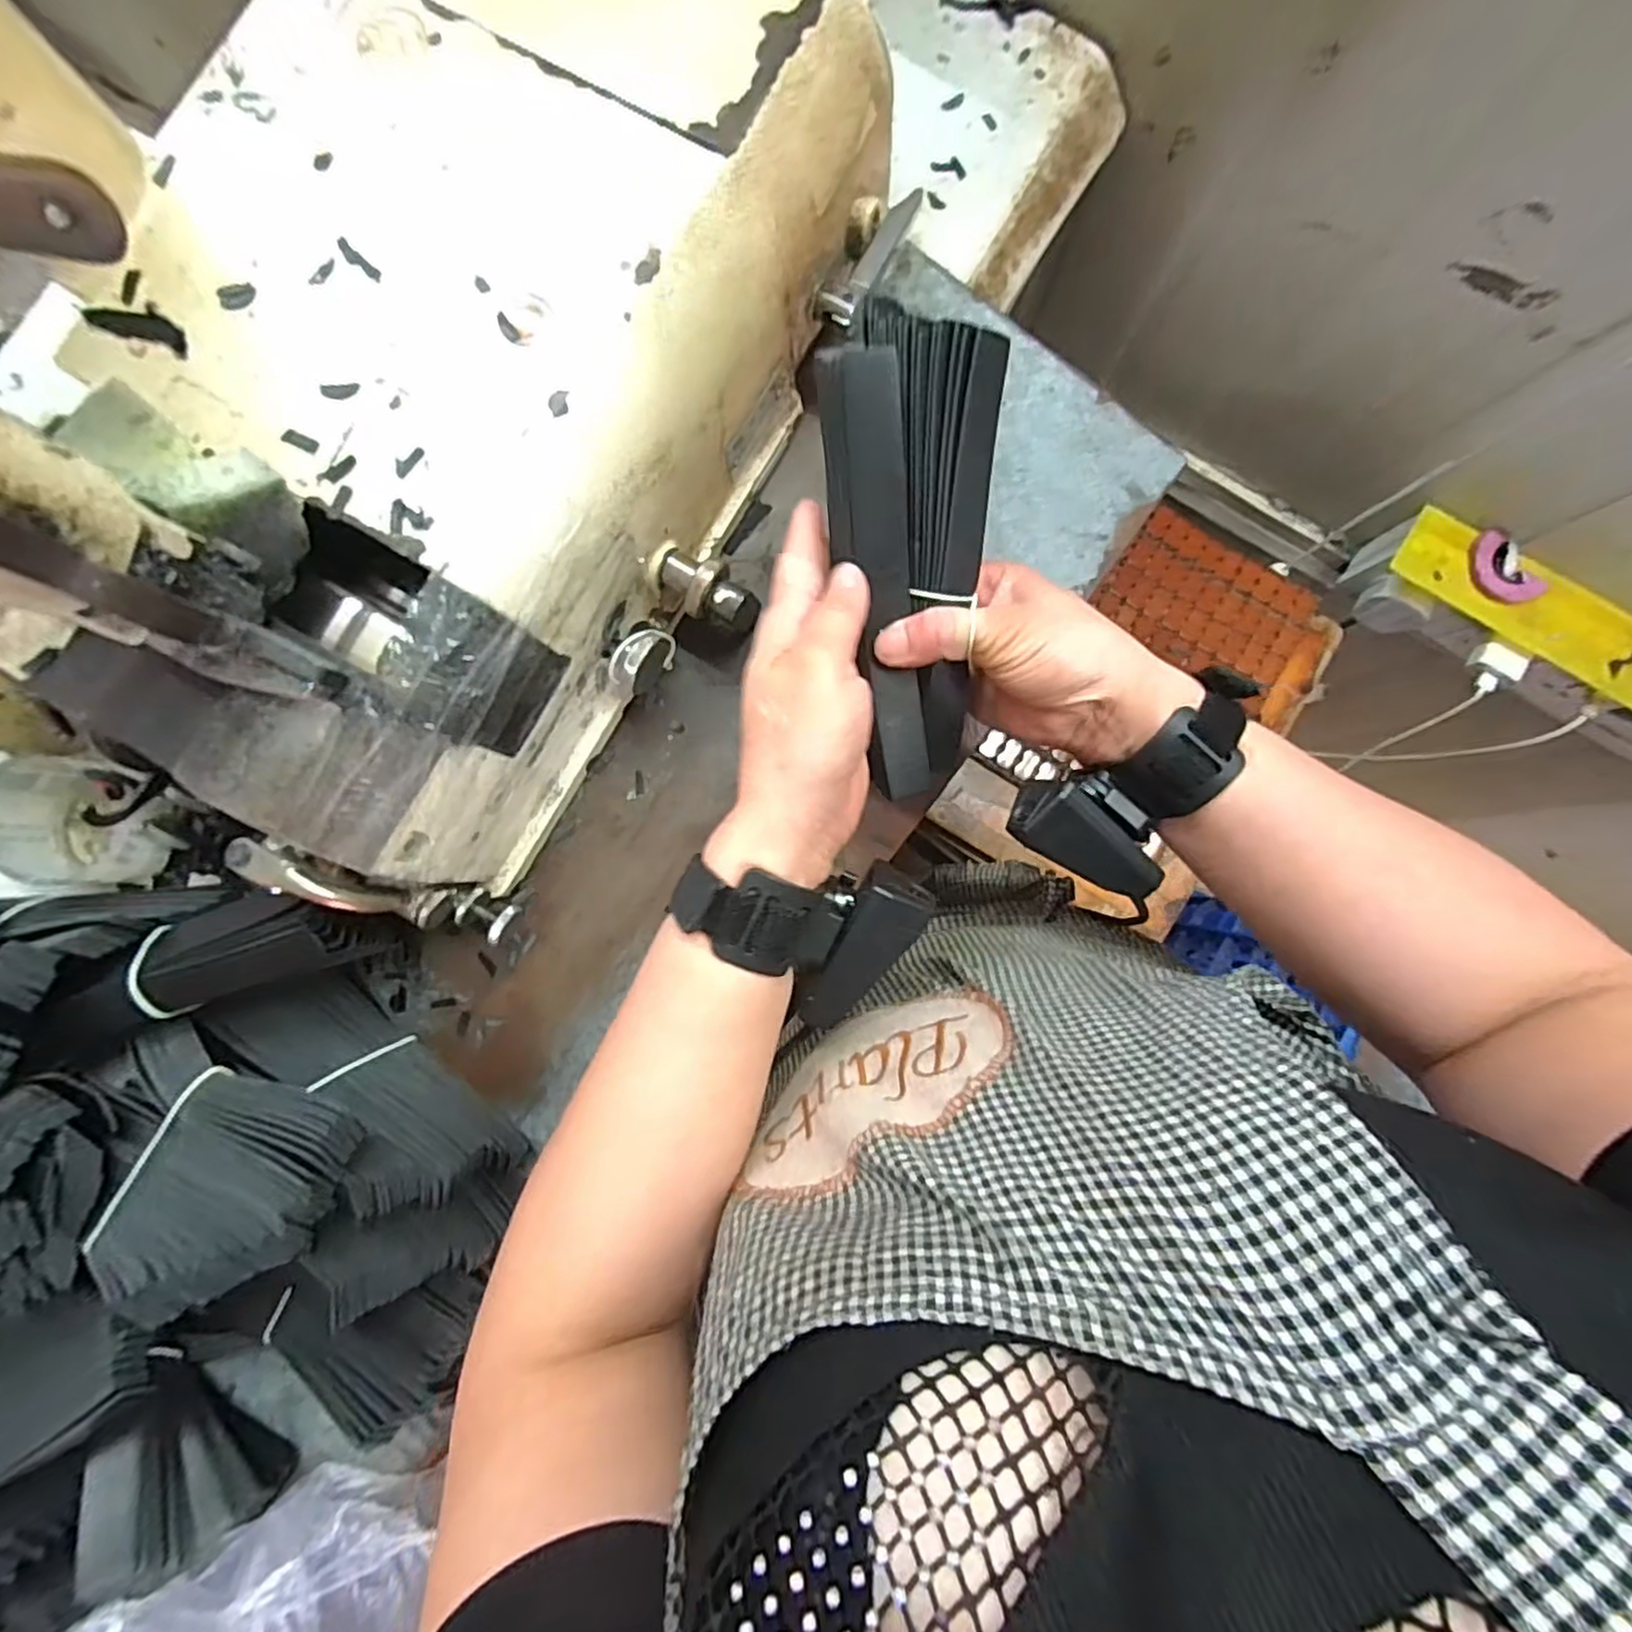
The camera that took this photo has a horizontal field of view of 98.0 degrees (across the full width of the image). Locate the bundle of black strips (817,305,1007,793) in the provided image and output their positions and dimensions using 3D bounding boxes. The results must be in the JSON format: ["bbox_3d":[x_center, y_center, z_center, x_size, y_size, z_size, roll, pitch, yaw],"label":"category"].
[{"bbox_3d":[0.041,-0.101,0.295,0.068,0.021,0.182,-5,110,-1],"label":"bundle of black strips"}]

